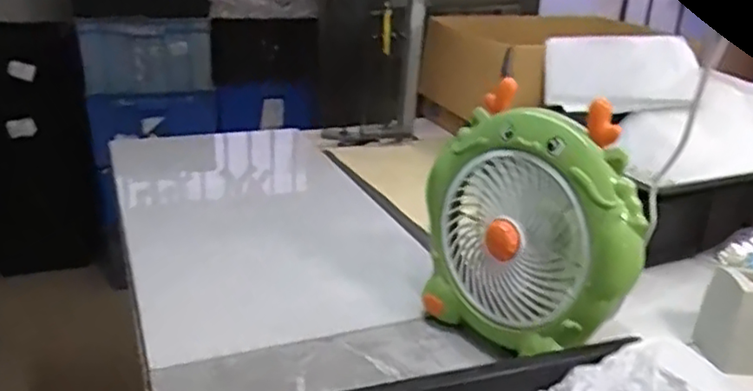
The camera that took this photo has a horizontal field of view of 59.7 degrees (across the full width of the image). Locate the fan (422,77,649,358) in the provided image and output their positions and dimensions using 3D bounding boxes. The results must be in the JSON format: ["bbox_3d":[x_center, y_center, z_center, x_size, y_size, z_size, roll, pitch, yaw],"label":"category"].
[{"bbox_3d":[0.153,0.033,0.663,0.084,0.235,0.230,-13,26,-35],"label":"fan"}]

